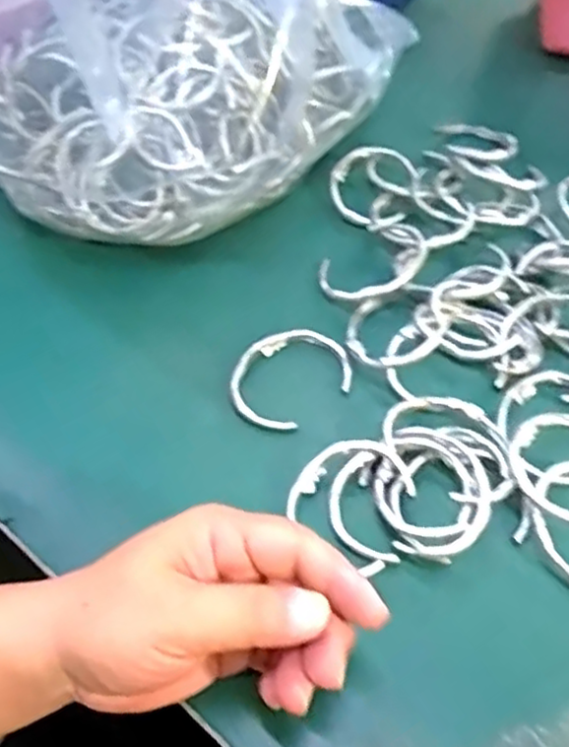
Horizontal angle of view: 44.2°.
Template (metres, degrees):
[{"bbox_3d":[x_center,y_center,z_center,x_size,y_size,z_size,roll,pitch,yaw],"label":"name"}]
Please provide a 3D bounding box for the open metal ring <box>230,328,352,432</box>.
[{"bbox_3d":[0.002,0.001,0.381,0.069,0.008,0.053,-33,60,-22],"label":"open metal ring"}]

